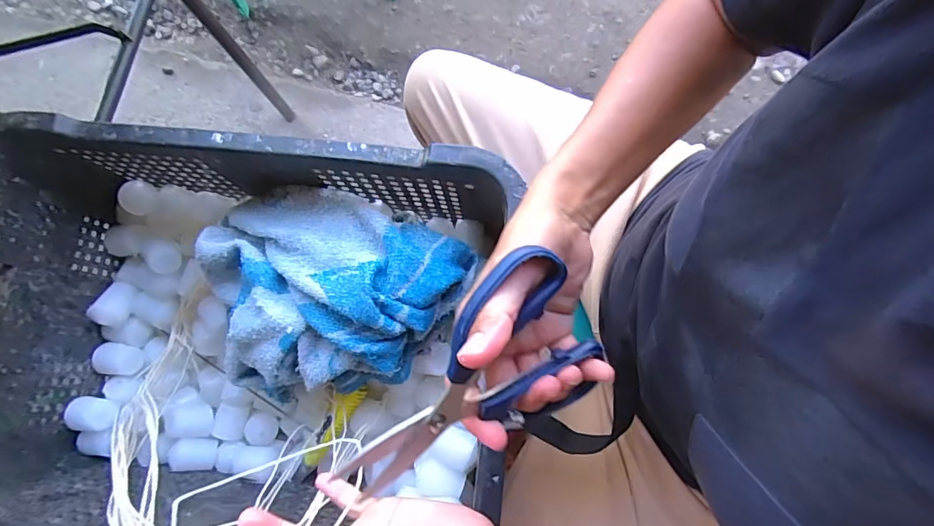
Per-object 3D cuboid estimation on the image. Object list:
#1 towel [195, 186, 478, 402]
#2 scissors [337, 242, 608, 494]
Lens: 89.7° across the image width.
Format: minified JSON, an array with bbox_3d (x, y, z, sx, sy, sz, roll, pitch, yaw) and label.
[{"bbox_3d":[-0.134,0.025,0.460,0.260,0.095,0.195,2,80,3],"label":"towel"},{"bbox_3d":[0.002,0.070,0.257,0.148,0.013,0.106,-37,124,-5],"label":"scissors"}]

